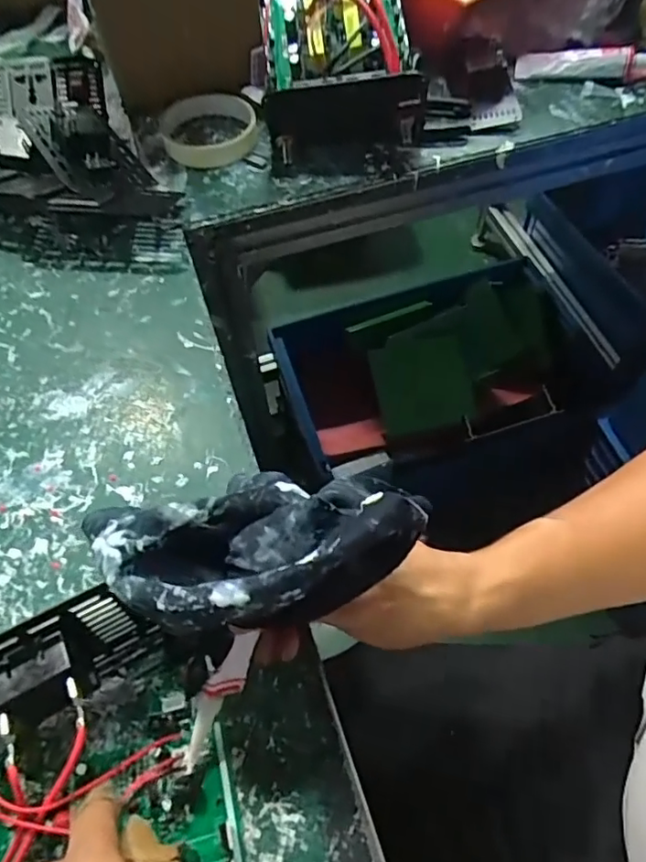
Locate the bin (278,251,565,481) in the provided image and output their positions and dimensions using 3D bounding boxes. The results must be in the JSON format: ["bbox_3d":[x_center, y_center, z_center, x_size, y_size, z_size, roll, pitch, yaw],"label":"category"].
[{"bbox_3d":[0.182,-0.107,1.037,0.500,0.141,0.285,-16,61,-9],"label":"bin"}]

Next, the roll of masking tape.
[{"bbox_3d":[-0.103,-0.274,0.512,0.084,0.021,0.091,0,60,0],"label":"roll of masking tape"}]

